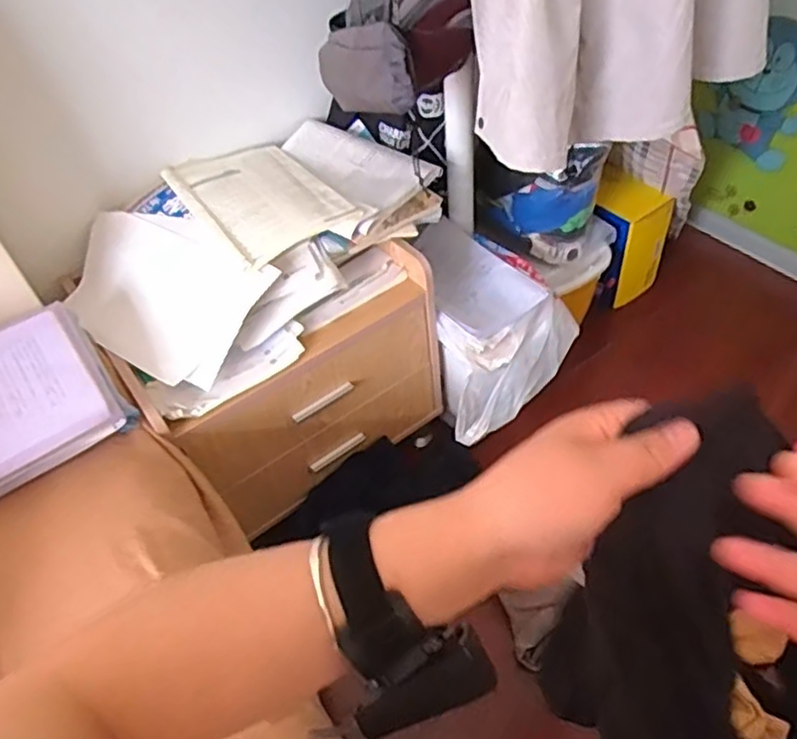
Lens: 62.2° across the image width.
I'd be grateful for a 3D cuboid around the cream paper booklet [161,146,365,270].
[{"bbox_3d":[-0.238,-0.301,1.142,0.213,0.037,0.332,-34,53,-23],"label":"cream paper booklet"}]

